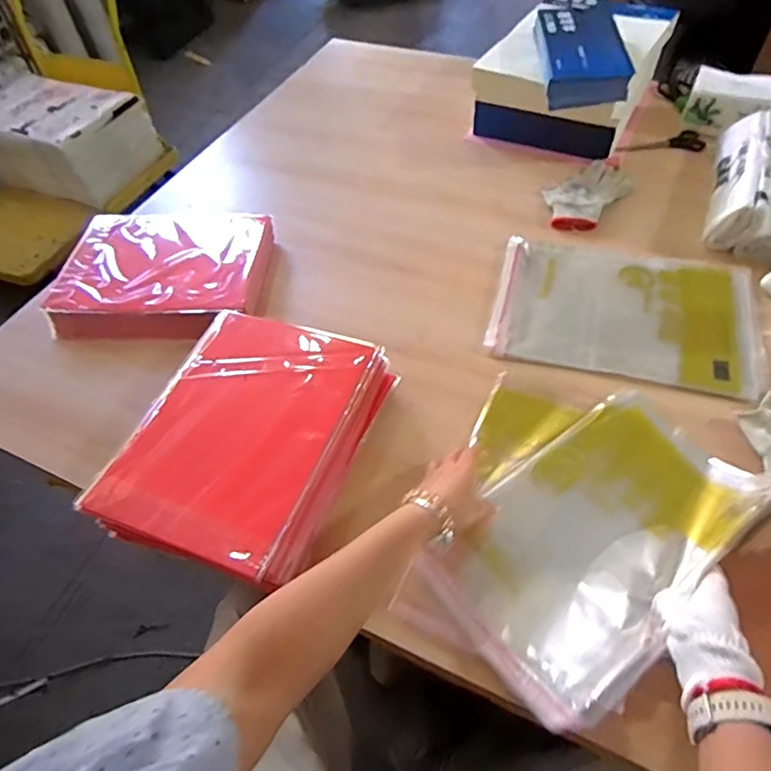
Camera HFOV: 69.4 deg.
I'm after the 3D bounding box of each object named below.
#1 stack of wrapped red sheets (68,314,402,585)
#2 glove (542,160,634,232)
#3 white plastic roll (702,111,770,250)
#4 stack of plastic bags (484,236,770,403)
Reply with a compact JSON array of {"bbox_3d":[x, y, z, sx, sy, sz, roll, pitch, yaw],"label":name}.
[{"bbox_3d":[-0.154,0.061,0.648,0.237,0.076,0.309,16,56,15],"label":"stack of wrapped red sheets"},{"bbox_3d":[0.329,-0.317,0.921,0.109,0.015,0.191,34,63,26],"label":"glove"},{"bbox_3d":[0.567,-0.335,0.886,0.068,0.073,0.293,19,57,17],"label":"white plastic roll"},{"bbox_3d":[0.331,-0.105,0.773,0.344,0.009,0.241,12,56,13],"label":"stack of plastic bags"}]

